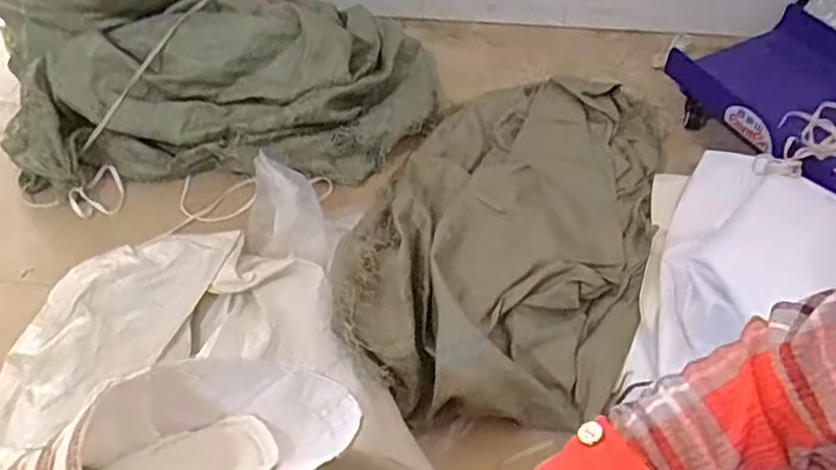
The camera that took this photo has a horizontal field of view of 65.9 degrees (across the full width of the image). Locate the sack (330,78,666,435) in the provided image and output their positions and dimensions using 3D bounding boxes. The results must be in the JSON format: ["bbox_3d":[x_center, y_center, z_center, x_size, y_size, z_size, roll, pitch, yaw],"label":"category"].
[{"bbox_3d":[0.142,-0.046,0.979,0.413,0.119,0.690,13,54,12],"label":"sack"}]

